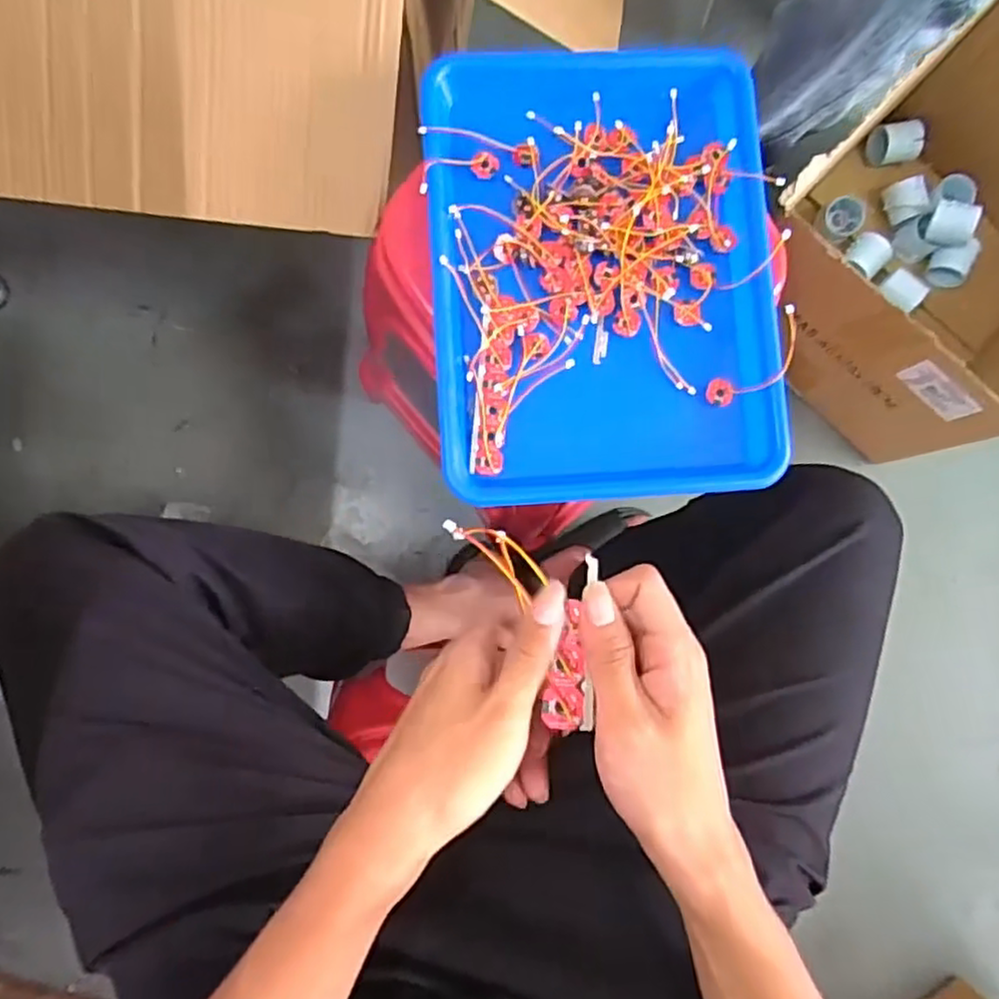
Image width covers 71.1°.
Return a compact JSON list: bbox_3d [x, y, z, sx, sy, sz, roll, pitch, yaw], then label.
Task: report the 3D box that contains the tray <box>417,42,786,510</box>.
[{"bbox_3d":[0.077,-0.172,0.532,0.257,0.038,0.342,-4,85,-3],"label":"tray"}]

